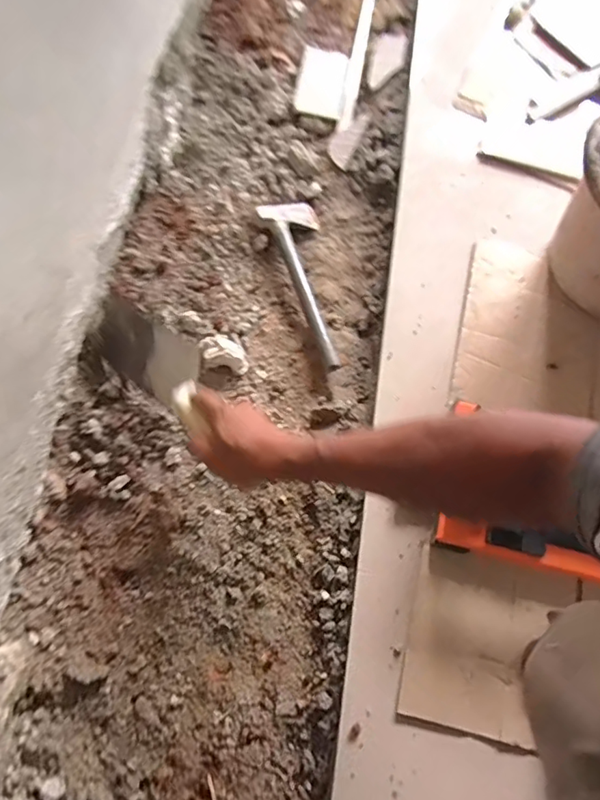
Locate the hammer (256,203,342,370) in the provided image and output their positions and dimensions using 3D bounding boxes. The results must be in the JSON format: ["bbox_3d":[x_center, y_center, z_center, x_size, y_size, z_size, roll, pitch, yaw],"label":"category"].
[{"bbox_3d":[0.025,-0.165,0.744,0.075,0.022,0.265,-19,70,-9],"label":"hammer"}]

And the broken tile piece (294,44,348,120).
[{"bbox_3d":[0.036,-0.514,0.882,0.074,0.016,0.134,8,69,2],"label":"broken tile piece"}]

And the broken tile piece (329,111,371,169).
[{"bbox_3d":[0.073,-0.409,0.846,0.041,0.010,0.113,21,69,7],"label":"broken tile piece"}]

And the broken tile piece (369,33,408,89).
[{"bbox_3d":[0.149,-0.571,0.913,0.054,0.015,0.123,11,69,3],"label":"broken tile piece"}]

